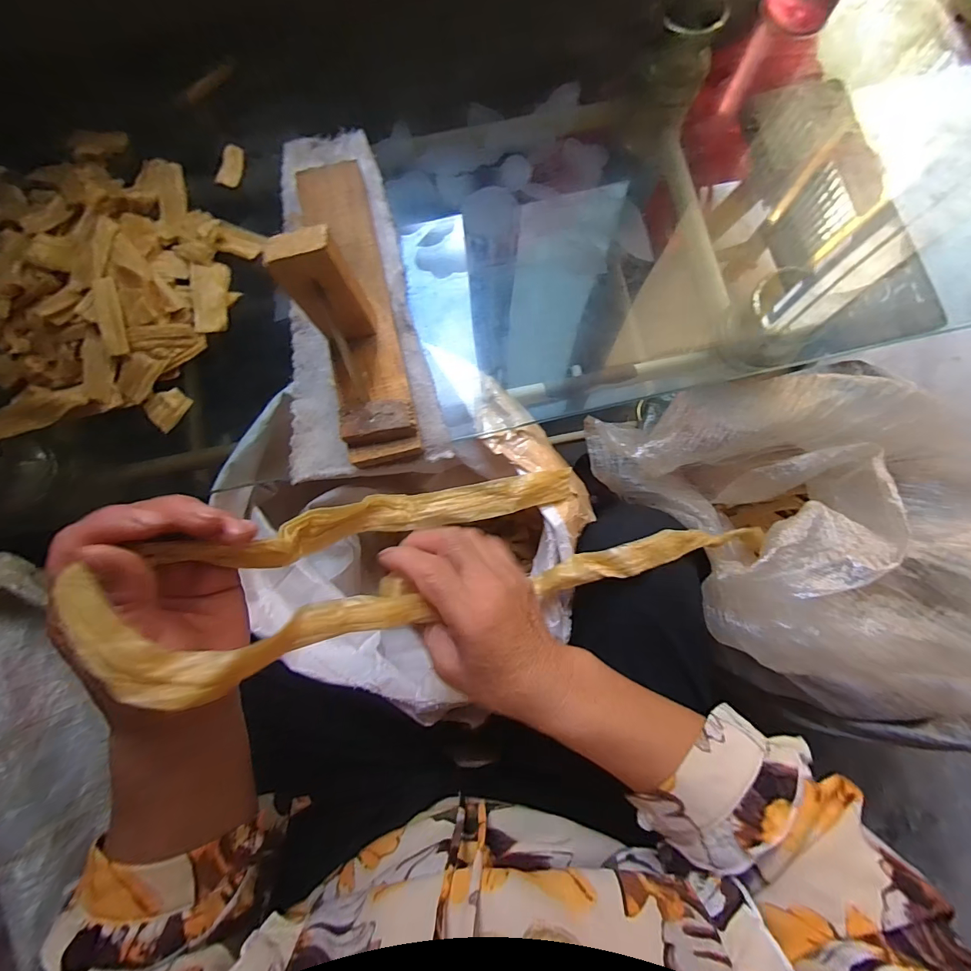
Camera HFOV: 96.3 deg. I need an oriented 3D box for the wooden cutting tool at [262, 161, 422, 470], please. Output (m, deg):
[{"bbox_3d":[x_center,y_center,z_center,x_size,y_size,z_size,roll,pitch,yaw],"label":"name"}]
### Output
[{"bbox_3d":[-0.113,-0.162,0.329,0.063,0.114,0.277,-13,81,-1],"label":"wooden cutting tool"}]

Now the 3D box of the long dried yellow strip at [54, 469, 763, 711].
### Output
[{"bbox_3d":[0.001,0.041,0.317,0.434,0.098,0.095,-6,79,-30],"label":"long dried yellow strip"}]

